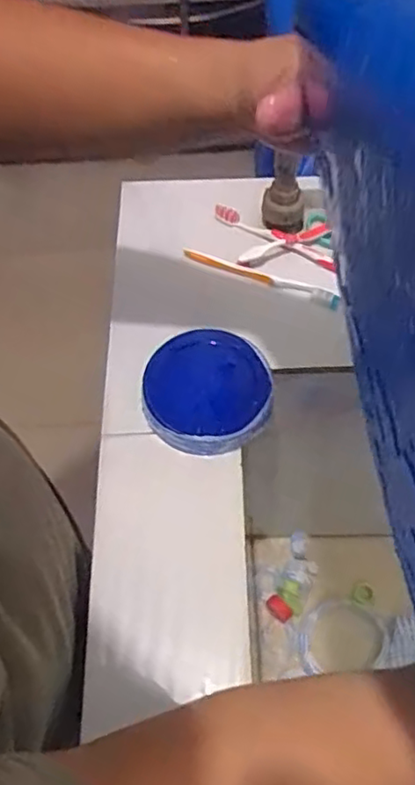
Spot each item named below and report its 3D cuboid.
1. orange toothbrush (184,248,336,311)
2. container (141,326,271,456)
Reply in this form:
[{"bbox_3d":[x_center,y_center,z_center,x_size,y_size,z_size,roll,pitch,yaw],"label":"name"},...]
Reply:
[{"bbox_3d":[0.056,-0.124,0.666,0.173,0.009,0.018,23,64,15],"label":"orange toothbrush"},{"bbox_3d":[0.001,-0.001,0.587,0.116,0.030,0.114,-1,60,2],"label":"container"}]

